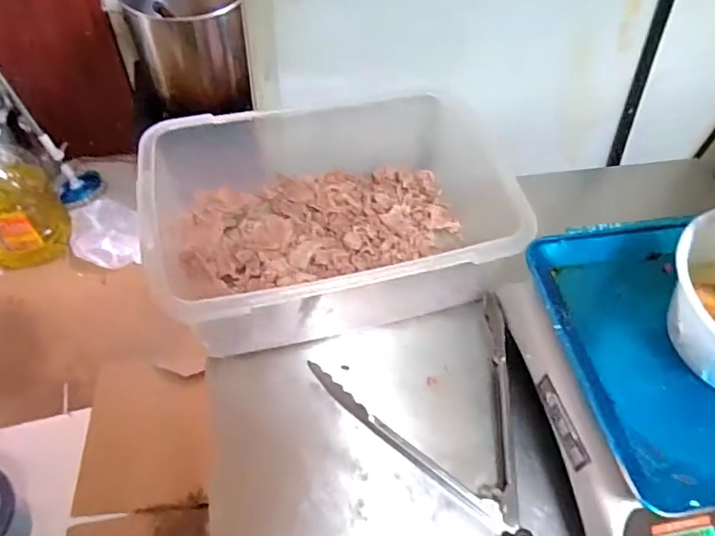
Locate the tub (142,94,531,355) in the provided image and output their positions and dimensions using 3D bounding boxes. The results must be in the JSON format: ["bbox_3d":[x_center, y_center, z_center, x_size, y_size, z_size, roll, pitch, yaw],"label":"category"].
[{"bbox_3d":[-0.025,-0.067,0.586,0.369,0.130,0.283,-11,56,-12],"label":"tub"}]

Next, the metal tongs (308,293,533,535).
[{"bbox_3d":[0.099,0.145,0.496,0.199,0.037,0.216,-22,60,-19],"label":"metal tongs"}]

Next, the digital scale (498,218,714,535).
[{"bbox_3d":[0.328,0.109,0.464,0.329,0.101,0.305,-7,56,-9],"label":"digital scale"}]

